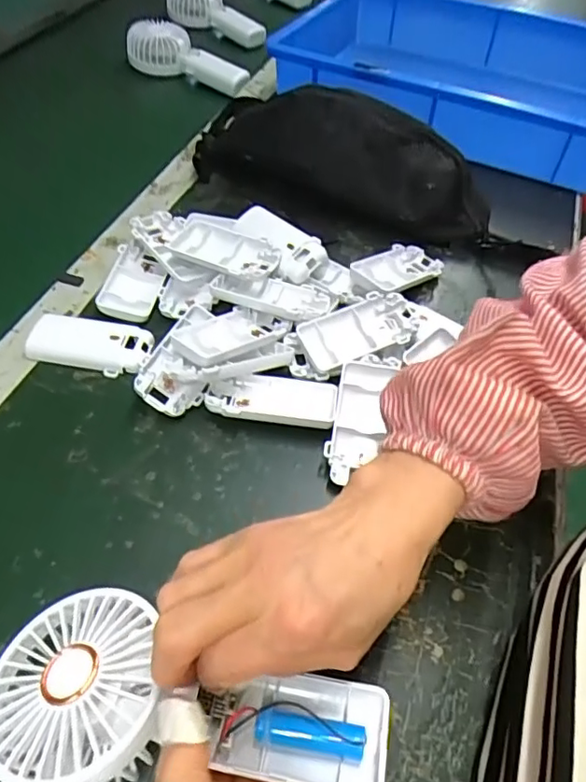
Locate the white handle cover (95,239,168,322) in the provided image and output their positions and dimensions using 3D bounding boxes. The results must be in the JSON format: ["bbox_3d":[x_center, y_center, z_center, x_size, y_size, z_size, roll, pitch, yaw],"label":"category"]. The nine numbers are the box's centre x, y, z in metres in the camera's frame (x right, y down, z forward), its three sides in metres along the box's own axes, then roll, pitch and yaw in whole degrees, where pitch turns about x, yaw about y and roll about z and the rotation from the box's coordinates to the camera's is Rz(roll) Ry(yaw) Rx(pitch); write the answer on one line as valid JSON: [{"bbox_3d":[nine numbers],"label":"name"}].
[{"bbox_3d":[-0.134,-0.095,0.488,0.045,0.018,0.085,6,52,1],"label":"white handle cover"}]

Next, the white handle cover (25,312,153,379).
[{"bbox_3d":[-0.160,-0.037,0.442,0.097,0.013,0.043,11,52,6],"label":"white handle cover"}]

